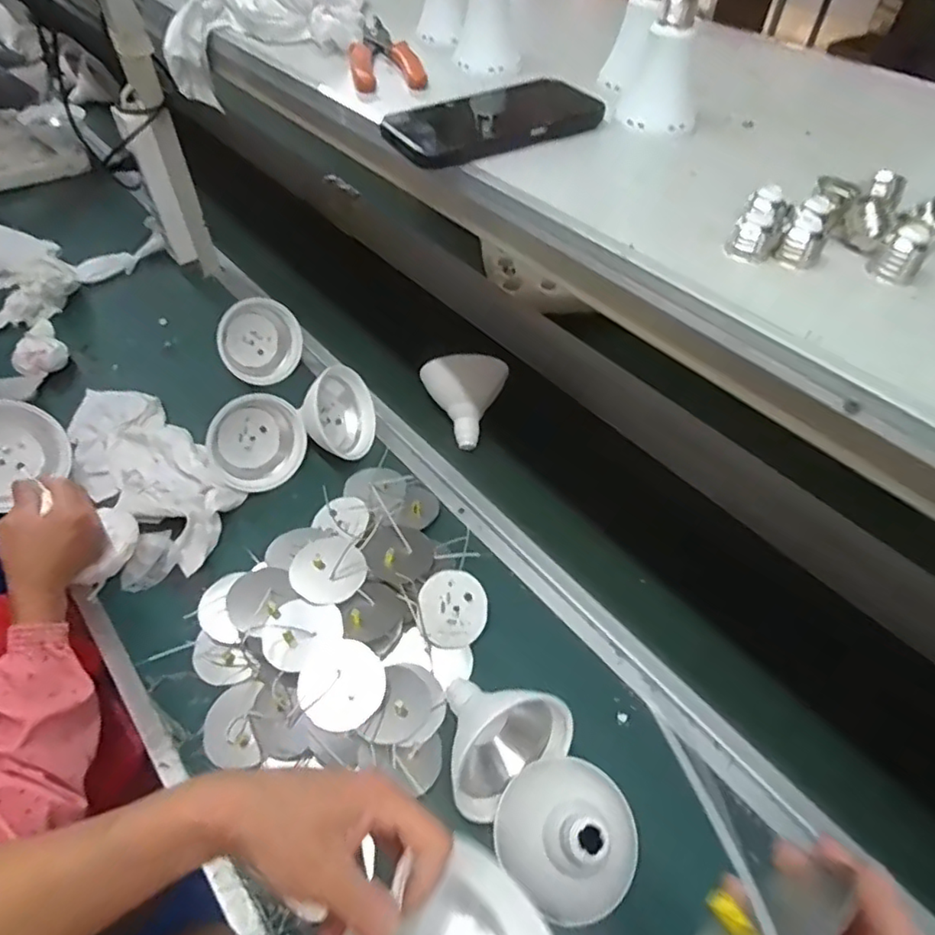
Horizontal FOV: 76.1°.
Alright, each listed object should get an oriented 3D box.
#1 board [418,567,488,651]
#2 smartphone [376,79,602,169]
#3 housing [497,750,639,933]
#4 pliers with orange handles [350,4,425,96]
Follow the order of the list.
[{"bbox_3d":[-0.014,0.142,0.601,0.072,0.004,0.074,35,70,-9],"label":"board"},{"bbox_3d":[0.019,-0.262,0.451,0.161,0.016,0.083,-29,58,-23],"label":"smartphone"},{"bbox_3d":[0.081,0.271,0.450,0.108,0.089,0.102,1,52,-1],"label":"housing"},{"bbox_3d":[-0.085,-0.401,0.569,0.061,0.013,0.196,-9,53,-9],"label":"pliers with orange handles"}]

